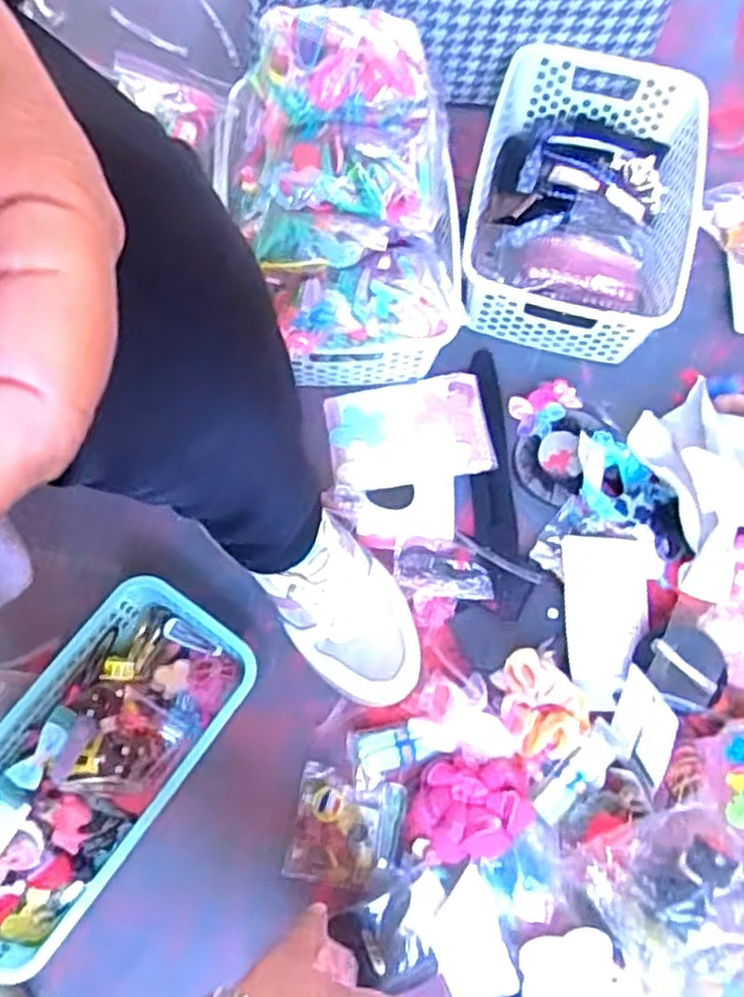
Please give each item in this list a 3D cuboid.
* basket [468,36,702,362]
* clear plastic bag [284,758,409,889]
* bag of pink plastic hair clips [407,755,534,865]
[{"bbox_3d":[0.203,-0.278,0.718,0.205,0.087,0.289,13,70,2],"label":"basket"},{"bbox_3d":[-0.020,0.246,0.558,0.079,0.022,0.079,9,77,10],"label":"clear plastic bag"},{"bbox_3d":[0.067,0.225,0.547,0.093,0.033,0.066,-7,48,17],"label":"bag of pink plastic hair clips"}]

